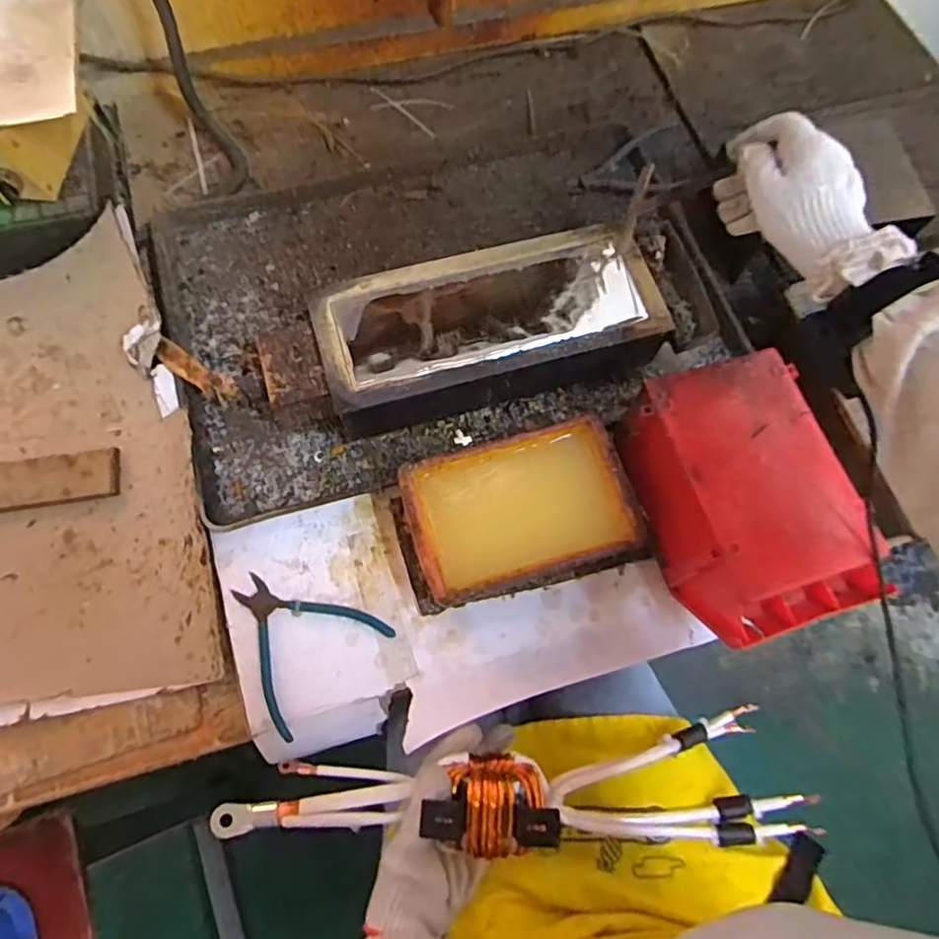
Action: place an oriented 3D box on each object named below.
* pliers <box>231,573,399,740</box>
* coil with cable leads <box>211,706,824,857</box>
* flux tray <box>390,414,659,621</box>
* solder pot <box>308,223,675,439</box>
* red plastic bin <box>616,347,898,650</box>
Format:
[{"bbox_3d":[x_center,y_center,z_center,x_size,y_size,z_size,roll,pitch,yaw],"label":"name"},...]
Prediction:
[{"bbox_3d":[-0.162,0.150,0.561,0.134,0.008,0.125,42,73,12],"label":"pliers"},{"bbox_3d":[0.048,0.259,0.502,0.481,0.112,0.100,5,69,-10],"label":"coil with cable leads"},{"bbox_3d":[0.045,0.044,0.577,0.222,0.066,0.137,-16,71,-9],"label":"flux tray"},{"bbox_3d":[0.022,-0.139,0.630,0.340,0.095,0.163,-18,71,-9],"label":"solder pot"},{"bbox_3d":[0.246,0.032,0.564,0.155,0.113,0.234,-15,71,-8],"label":"red plastic bin"}]

